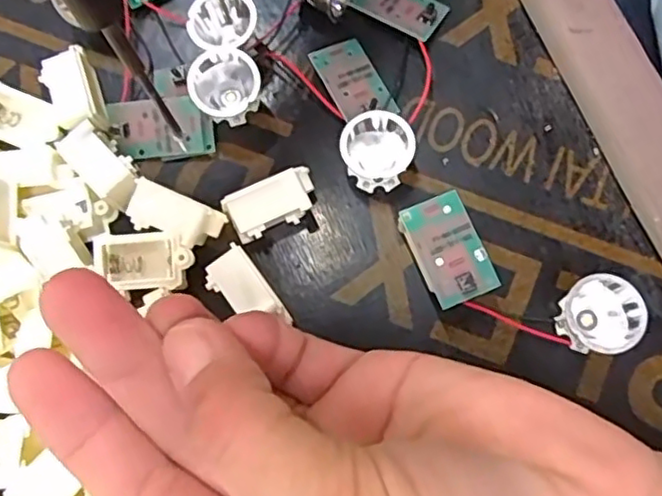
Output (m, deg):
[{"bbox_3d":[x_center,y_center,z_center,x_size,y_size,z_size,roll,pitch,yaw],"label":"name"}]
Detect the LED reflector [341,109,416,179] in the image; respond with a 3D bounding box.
[{"bbox_3d":[0.015,-0.031,0.210,0.022,0.017,0.022,-1,78,3],"label":"LED reflector"}]

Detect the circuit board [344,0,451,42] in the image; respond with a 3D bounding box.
[{"bbox_3d":[0.023,-0.085,0.227,0.033,0.006,0.018,31,81,9],"label":"circuit board"}]

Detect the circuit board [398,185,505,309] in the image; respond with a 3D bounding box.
[{"bbox_3d":[0.035,0.000,0.196,0.020,0.004,0.032,-26,79,-1],"label":"circuit board"}]

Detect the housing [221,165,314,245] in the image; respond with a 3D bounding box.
[{"bbox_3d":[-0.018,-0.013,0.209,0.028,0.015,0.017,-26,78,-3],"label":"housing"}]

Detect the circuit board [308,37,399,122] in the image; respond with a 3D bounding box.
[{"bbox_3d":[0.007,-0.057,0.222,0.019,0.005,0.030,-27,78,-3],"label":"circuit board"}]

